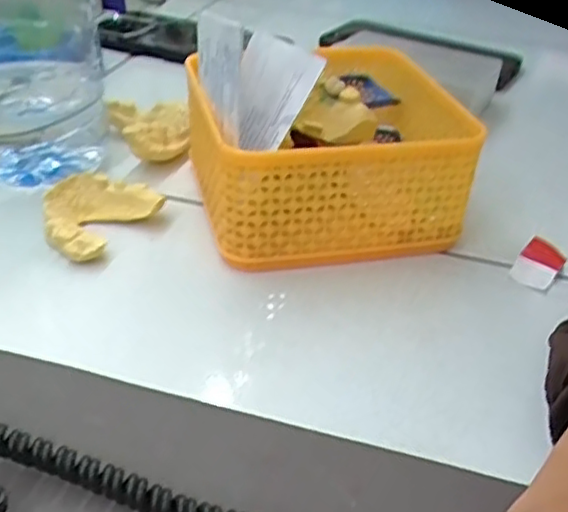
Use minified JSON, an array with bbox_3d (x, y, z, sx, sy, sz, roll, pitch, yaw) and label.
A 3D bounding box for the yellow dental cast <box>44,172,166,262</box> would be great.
[{"bbox_3d":[-0.097,-0.021,0.344,0.047,0.020,0.056,22,38,24],"label":"yellow dental cast"}]

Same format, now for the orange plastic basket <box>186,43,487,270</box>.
[{"bbox_3d":[0.018,-0.065,0.381,0.131,0.067,0.156,-4,36,-12],"label":"orange plastic basket"}]

